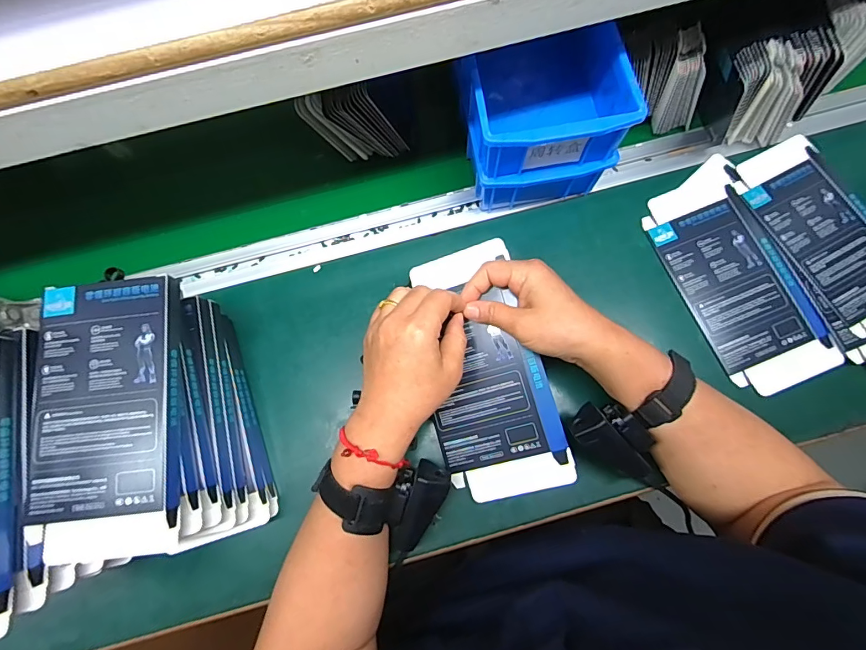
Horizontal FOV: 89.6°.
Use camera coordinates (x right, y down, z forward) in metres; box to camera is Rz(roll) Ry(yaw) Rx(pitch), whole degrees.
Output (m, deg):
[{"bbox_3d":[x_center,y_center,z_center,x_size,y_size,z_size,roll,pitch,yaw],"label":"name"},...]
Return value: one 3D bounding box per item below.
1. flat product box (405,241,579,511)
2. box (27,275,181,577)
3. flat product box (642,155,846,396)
[{"bbox_3d":[0.045,0.042,0.398,0.107,0.007,0.223,-17,84,13],"label":"flat product box"},{"bbox_3d":[-0.231,0.062,0.308,0.092,0.019,0.191,-8,75,0],"label":"box"},{"bbox_3d":[0.306,-0.054,0.445,0.112,0.007,0.237,-19,75,-3],"label":"flat product box"}]

